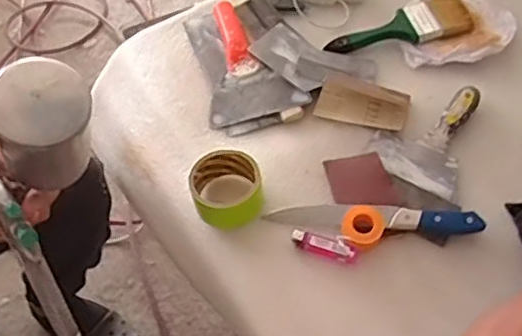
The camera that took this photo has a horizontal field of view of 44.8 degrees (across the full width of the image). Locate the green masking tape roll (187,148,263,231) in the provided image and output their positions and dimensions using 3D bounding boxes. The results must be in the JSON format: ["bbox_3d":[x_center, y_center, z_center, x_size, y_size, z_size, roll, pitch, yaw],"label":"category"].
[{"bbox_3d":[-0.042,0.026,0.776,0.084,0.051,0.080,-1,53,1],"label":"green masking tape roll"}]

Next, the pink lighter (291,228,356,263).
[{"bbox_3d":[0.073,0.091,0.749,0.076,0.009,0.024,18,55,15],"label":"pink lighter"}]

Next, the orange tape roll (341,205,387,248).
[{"bbox_3d":[0.121,0.069,0.749,0.049,0.018,0.049,-1,74,4],"label":"orange tape roll"}]

